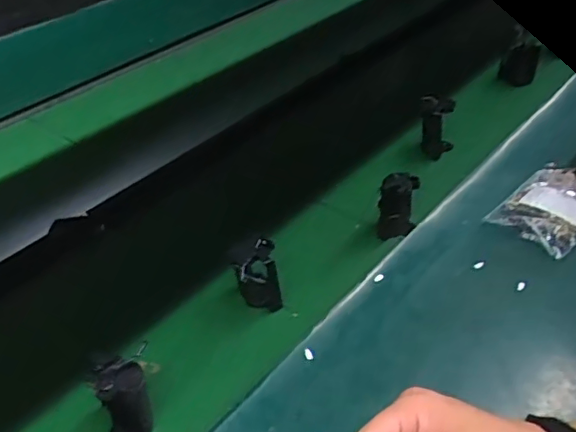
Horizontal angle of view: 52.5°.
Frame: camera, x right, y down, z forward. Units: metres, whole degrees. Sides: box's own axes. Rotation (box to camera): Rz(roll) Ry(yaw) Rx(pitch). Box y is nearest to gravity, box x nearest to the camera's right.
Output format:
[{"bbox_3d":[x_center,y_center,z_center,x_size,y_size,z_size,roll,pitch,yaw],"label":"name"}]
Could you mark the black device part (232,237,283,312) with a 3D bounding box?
[{"bbox_3d":[-0.030,0.065,0.585,0.041,0.076,0.034,-8,41,-7],"label":"black device part"}]

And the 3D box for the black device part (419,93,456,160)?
[{"bbox_3d":[0.201,-0.122,0.794,0.047,0.090,0.056,7,42,11],"label":"black device part"}]

